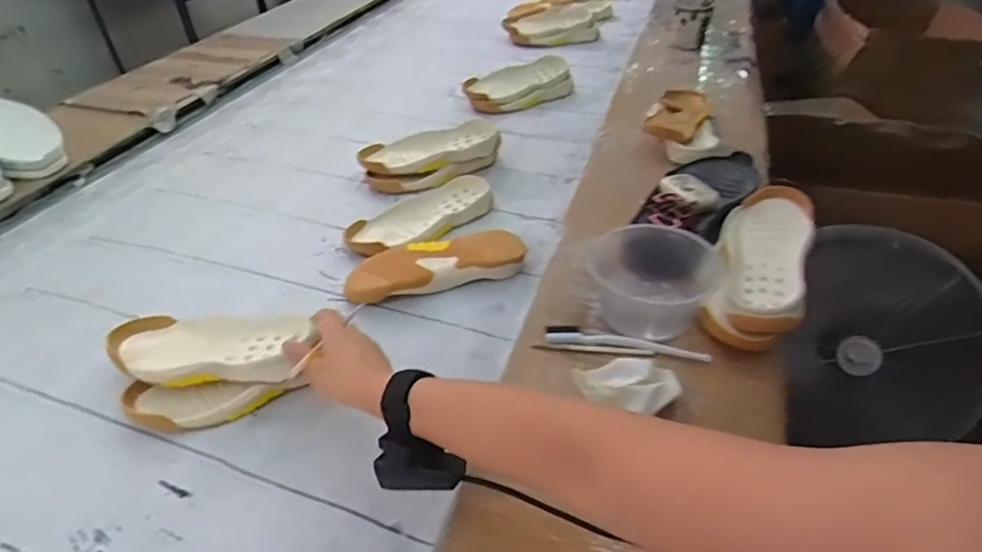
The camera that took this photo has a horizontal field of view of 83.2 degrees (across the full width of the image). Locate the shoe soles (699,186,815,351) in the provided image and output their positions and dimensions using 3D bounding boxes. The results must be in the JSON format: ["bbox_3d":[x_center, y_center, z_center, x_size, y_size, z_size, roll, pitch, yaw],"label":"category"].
[{"bbox_3d":[0.314,-0.017,0.646,0.098,0.050,0.250,17,44,21],"label":"shoe soles"}]

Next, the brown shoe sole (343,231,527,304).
[{"bbox_3d":[-0.074,-0.017,0.741,0.234,0.037,0.076,-11,41,-12],"label":"brown shoe sole"}]

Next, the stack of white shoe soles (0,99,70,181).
[{"bbox_3d":[-0.868,-0.264,0.944,0.300,0.034,0.119,28,45,4],"label":"stack of white shoe soles"}]

